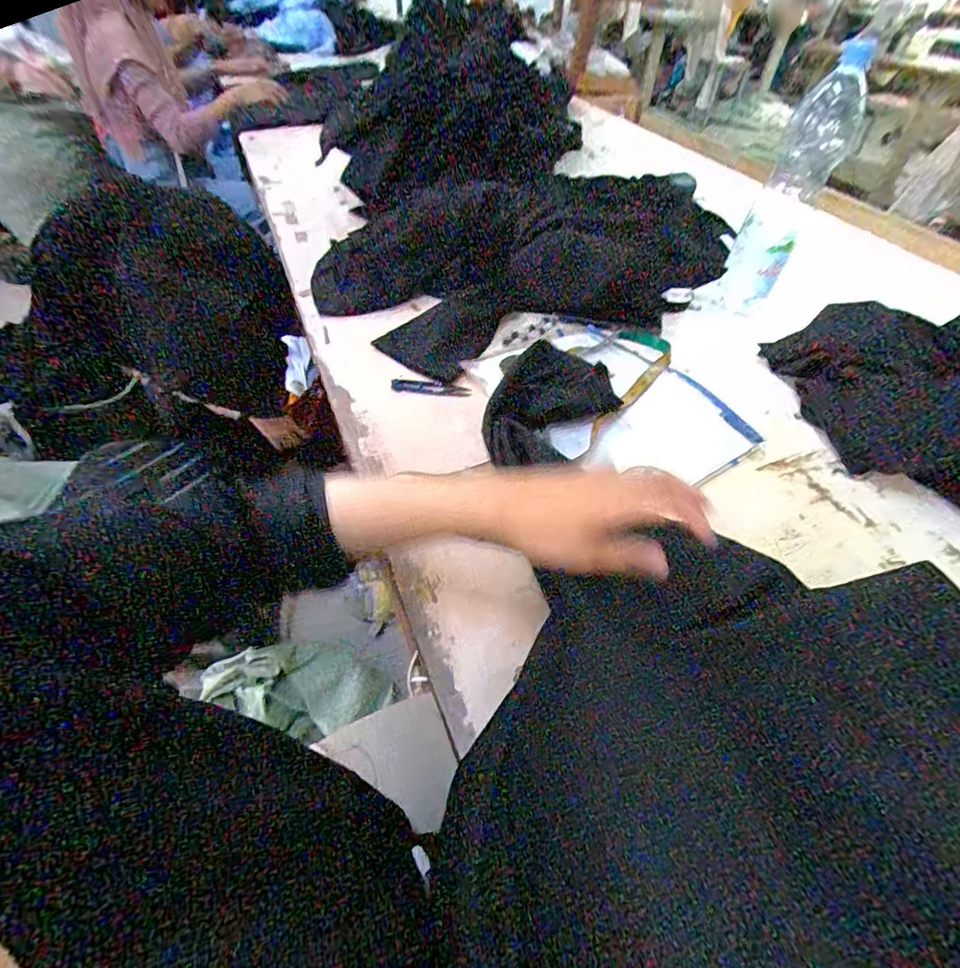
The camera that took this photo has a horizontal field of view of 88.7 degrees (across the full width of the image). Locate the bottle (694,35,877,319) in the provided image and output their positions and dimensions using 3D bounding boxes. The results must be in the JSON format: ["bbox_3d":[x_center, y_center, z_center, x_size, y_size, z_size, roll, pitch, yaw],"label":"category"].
[{"bbox_3d":[0.435,-0.407,0.721,0.104,0.325,0.087,-32,57,-27],"label":"bottle"}]

